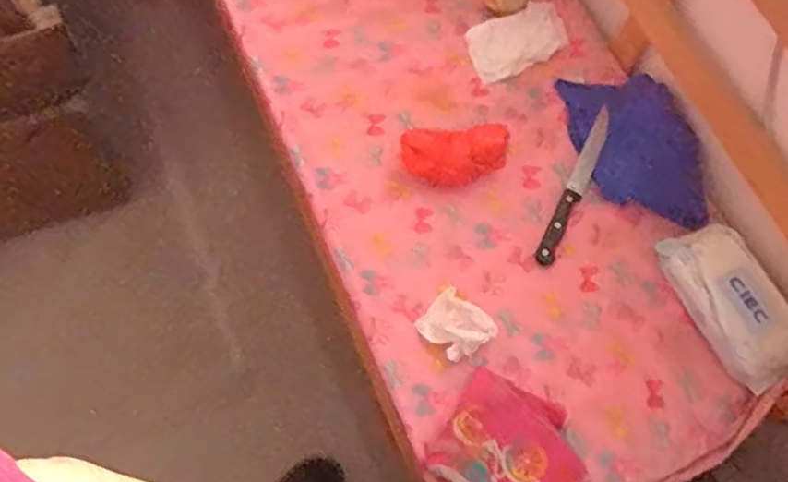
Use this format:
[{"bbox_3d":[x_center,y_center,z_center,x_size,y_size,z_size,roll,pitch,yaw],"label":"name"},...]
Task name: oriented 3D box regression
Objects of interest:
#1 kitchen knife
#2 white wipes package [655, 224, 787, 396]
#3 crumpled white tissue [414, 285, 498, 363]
[{"bbox_3d":[0.237,-0.072,0.904,0.026,0.015,0.233,25,69,7],"label":"kitchen knife"},{"bbox_3d":[0.403,0.072,0.827,0.083,0.063,0.191,-23,71,-11],"label":"white wipes package"},{"bbox_3d":[0.073,0.099,0.823,0.078,0.024,0.064,43,72,14],"label":"crumpled white tissue"}]

